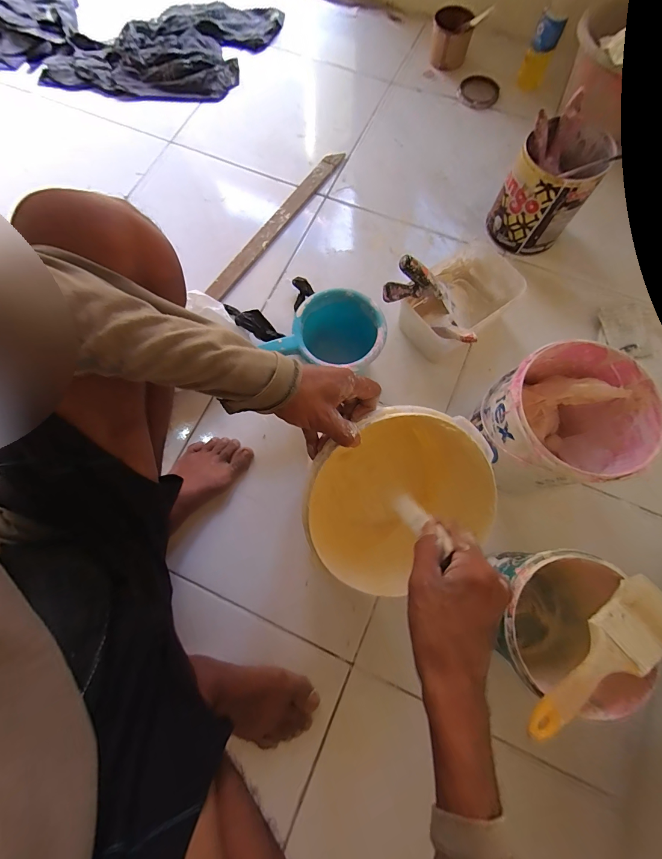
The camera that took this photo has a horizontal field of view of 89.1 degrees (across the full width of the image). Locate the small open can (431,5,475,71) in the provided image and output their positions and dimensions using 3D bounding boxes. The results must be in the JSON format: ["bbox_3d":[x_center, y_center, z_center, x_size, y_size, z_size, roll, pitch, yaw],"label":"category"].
[{"bbox_3d":[0.294,-0.956,0.823,0.088,0.081,0.083,2,75,2],"label":"small open can"}]

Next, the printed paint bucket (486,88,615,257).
[{"bbox_3d":[0.408,-0.459,0.639,0.143,0.165,0.155,33,78,9],"label":"printed paint bucket"}]

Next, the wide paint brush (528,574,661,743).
[{"bbox_3d":[0.291,0.249,0.354,0.207,0.016,0.066,-39,78,-9],"label":"wide paint brush"}]

